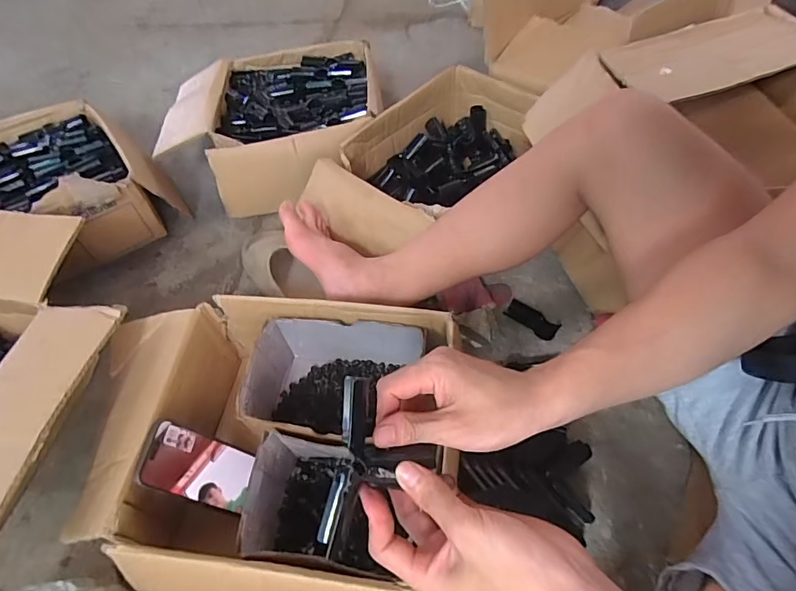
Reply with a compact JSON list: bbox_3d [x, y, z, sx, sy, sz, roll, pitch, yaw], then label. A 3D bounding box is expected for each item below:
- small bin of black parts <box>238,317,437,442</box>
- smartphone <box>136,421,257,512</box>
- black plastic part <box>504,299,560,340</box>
[{"bbox_3d":[-0.080,0.119,0.592,0.199,0.100,0.145,2,52,7],"label":"small bin of black parts"},{"bbox_3d":[-0.219,0.191,0.522,0.005,0.130,0.068,-21,48,30],"label":"smartphone"},{"bbox_3d":[0.201,0.035,0.705,0.079,0.009,0.038,32,61,26],"label":"black plastic part"}]

